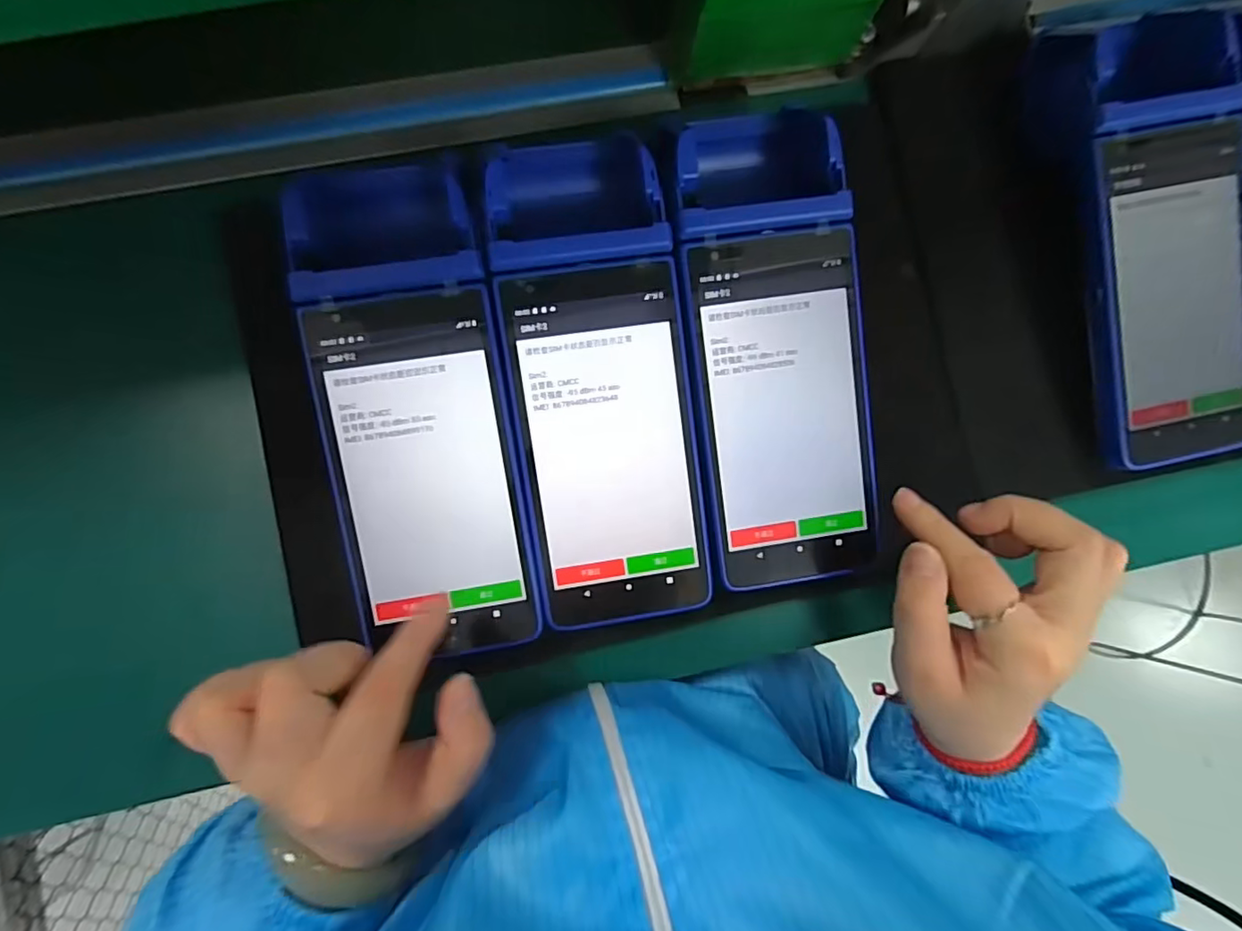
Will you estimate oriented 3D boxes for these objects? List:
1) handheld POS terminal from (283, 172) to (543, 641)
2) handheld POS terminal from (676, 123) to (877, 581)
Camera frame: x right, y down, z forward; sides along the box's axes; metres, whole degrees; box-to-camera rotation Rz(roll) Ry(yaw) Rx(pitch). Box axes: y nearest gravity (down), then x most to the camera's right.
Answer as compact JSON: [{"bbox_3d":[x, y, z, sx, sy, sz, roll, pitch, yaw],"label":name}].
[{"bbox_3d":[-0.089,-0.024,0.258,0.079,0.034,0.215,-11,95,-5],"label":"handheld POS terminal"},{"bbox_3d":[0.072,-0.054,0.265,0.080,0.037,0.217,-8,89,-5],"label":"handheld POS terminal"}]

